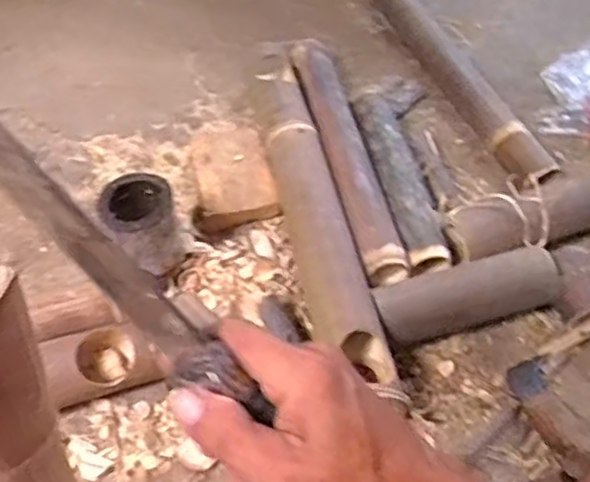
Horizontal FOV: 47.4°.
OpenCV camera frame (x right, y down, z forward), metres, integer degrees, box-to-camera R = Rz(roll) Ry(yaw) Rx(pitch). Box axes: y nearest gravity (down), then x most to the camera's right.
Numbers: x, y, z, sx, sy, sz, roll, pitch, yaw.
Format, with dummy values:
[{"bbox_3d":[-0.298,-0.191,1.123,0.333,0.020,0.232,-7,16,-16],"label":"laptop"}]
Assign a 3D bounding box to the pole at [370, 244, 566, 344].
[{"bbox_3d":[0.230,0.063,0.888,0.232,0.068,0.074,-16,57,10],"label":"pole"}]

